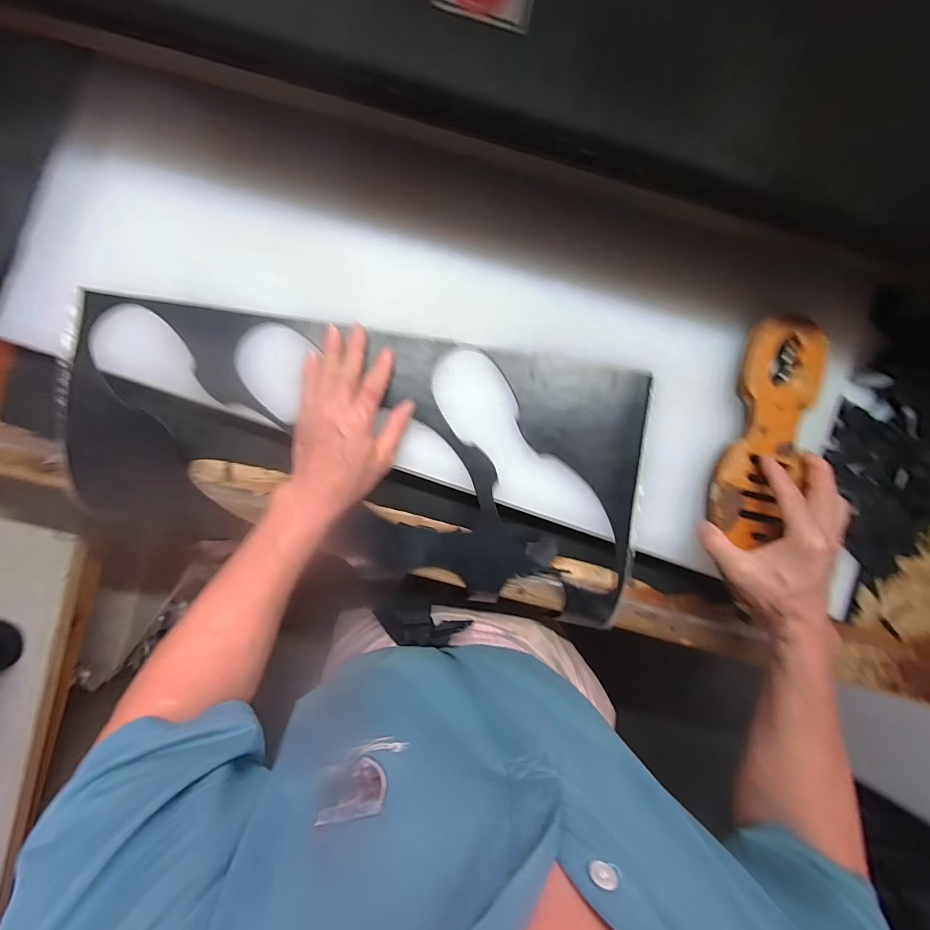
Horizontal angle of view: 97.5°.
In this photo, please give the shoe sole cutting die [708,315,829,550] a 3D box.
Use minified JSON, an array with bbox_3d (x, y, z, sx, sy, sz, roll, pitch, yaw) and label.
[{"bbox_3d":[0.309,-0.039,0.413,0.082,0.028,0.236,20,87,-1],"label":"shoe sole cutting die"}]

